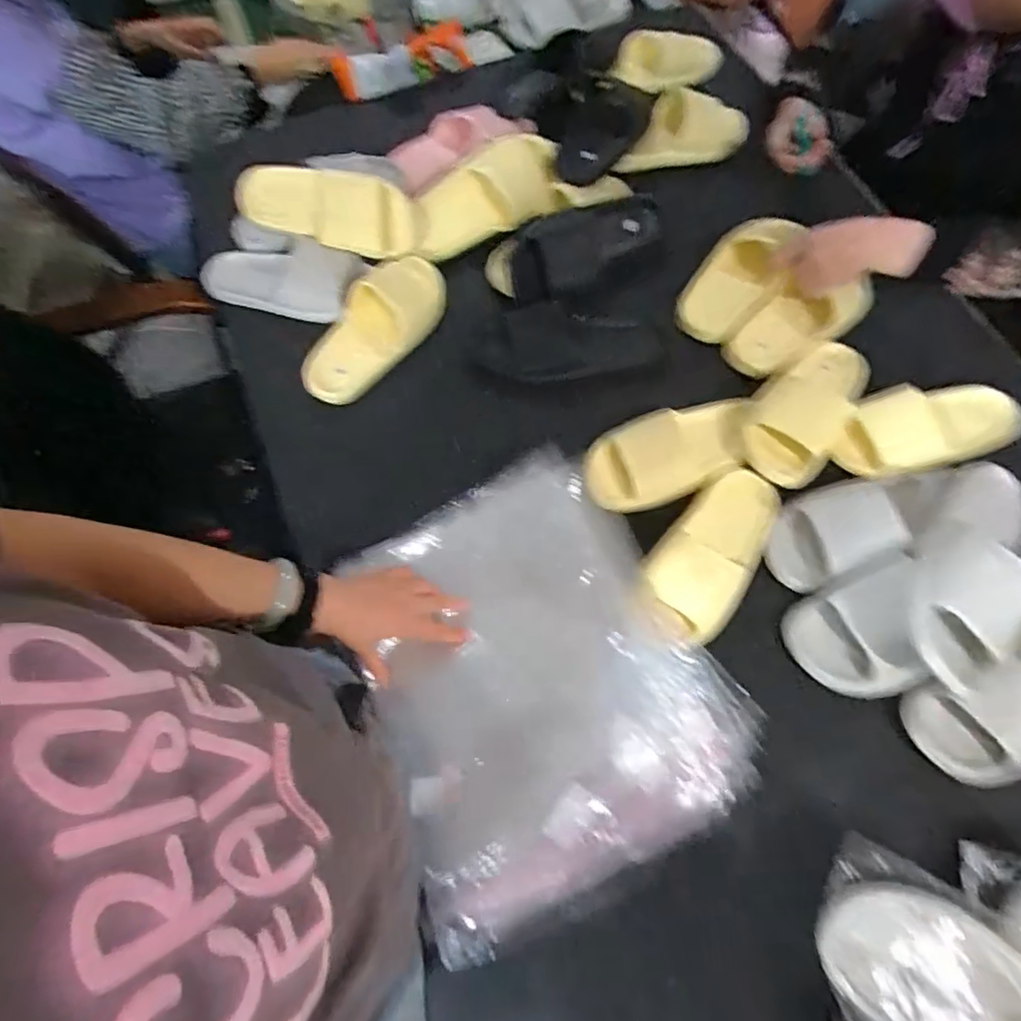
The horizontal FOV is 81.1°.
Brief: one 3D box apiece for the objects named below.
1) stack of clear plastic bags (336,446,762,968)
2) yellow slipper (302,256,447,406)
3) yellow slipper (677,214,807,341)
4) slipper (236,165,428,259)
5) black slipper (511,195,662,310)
[{"bbox_3d":[0.019,0.165,0.641,0.348,0.042,0.427,-25,69,-8],"label":"stack of clear plastic bags"},{"bbox_3d":[-0.190,-0.256,0.824,0.113,0.058,0.249,37,74,15],"label":"yellow slipper"},{"bbox_3d":[0.326,-0.334,0.839,0.105,0.053,0.220,36,74,15],"label":"yellow slipper"},{"bbox_3d":[-0.258,-0.436,0.870,0.253,0.073,0.099,14,109,2],"label":"slipper"},{"bbox_3d":[0.104,-0.377,0.850,0.242,0.067,0.083,-26,69,-8],"label":"black slipper"}]

